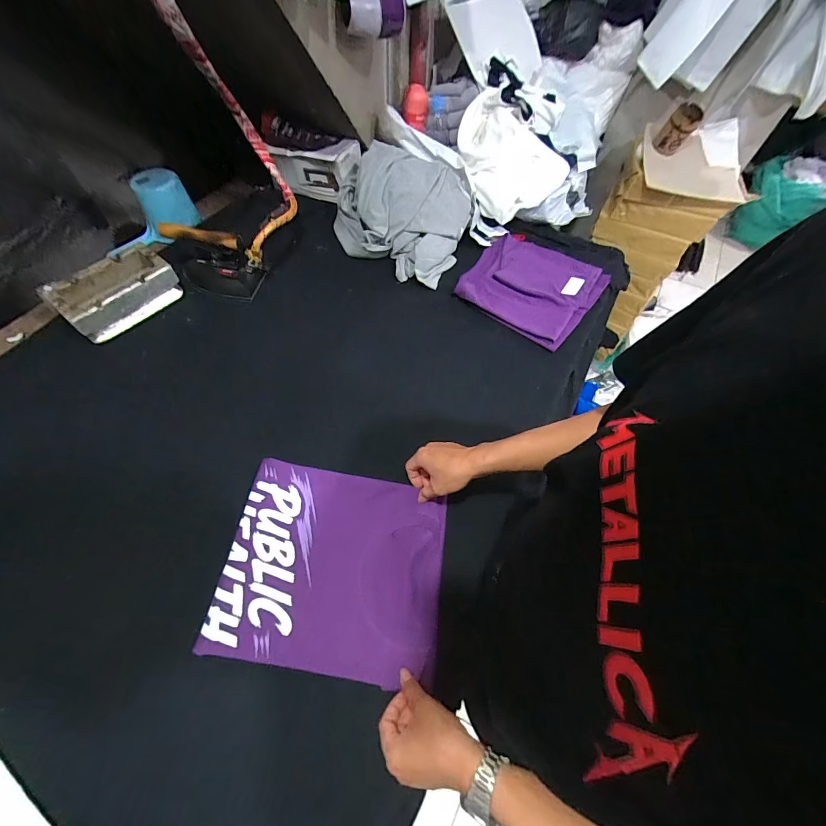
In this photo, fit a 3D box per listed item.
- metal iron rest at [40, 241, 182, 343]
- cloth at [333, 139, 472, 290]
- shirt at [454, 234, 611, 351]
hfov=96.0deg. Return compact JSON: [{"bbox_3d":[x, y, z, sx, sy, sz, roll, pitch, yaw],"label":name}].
[{"bbox_3d":[-0.640,-0.265,0.810,0.124,0.079,0.224,41,66,19],"label":"metal iron rest"},{"bbox_3d":[-0.035,-0.504,0.919,0.326,0.162,0.294,17,61,7],"label":"cloth"},{"bbox_3d":[0.278,-0.304,0.885,0.292,0.038,0.271,32,64,15],"label":"shirt"}]

